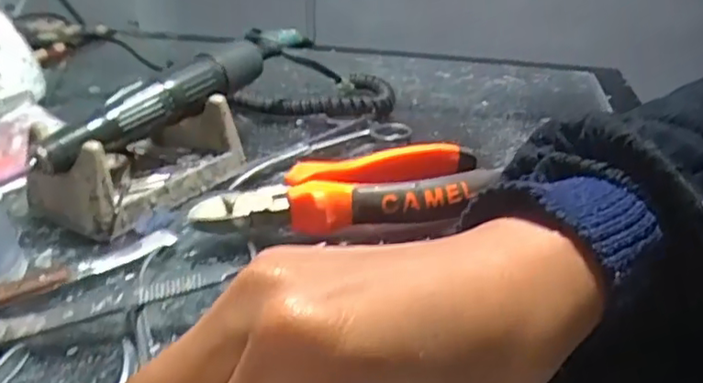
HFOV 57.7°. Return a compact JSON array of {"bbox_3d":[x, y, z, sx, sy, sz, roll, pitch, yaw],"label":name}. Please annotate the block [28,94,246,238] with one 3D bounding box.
[{"bbox_3d":[-0.109,-0.019,0.331,0.060,0.038,0.098,18,32,28],"label":"block"}]

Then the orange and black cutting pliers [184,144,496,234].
[{"bbox_3d":[0.001,0.004,0.312,0.148,0.025,0.055,-8,29,-19],"label":"orange and black cutting pliers"}]

